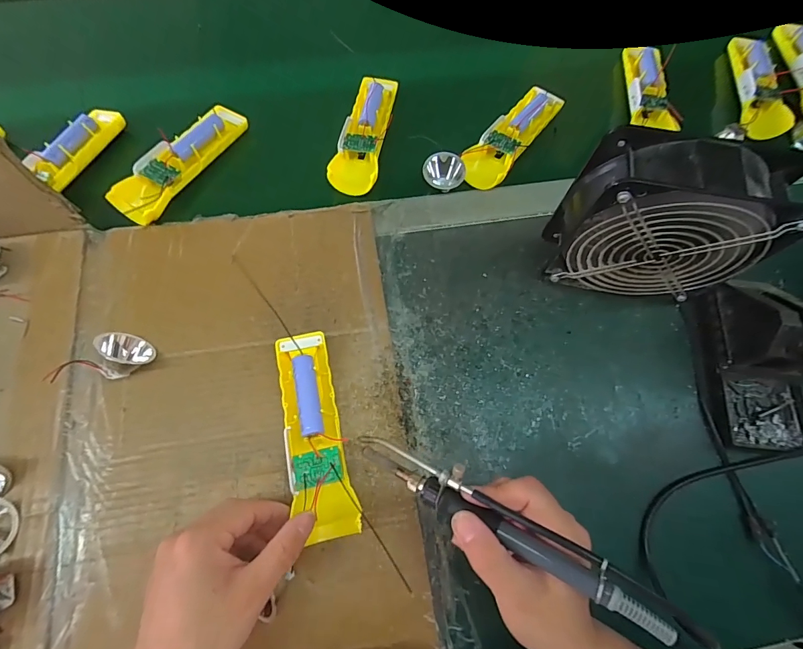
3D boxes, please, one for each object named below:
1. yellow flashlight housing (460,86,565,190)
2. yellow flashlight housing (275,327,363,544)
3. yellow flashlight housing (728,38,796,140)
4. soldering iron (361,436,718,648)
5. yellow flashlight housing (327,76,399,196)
[{"bbox_3d":[0.120,-0.205,0.437,0.047,0.027,0.140,36,72,11],"label":"yellow flashlight housing"},{"bbox_3d":[-0.069,0.083,0.321,0.043,0.023,0.159,-14,69,-5],"label":"yellow flashlight housing"},{"bbox_3d":[0.382,-0.258,0.437,0.037,0.026,0.141,6,69,0],"label":"yellow flashlight housing"},{"bbox_3d":[0.062,0.118,0.243,0.208,0.024,0.024,22,73,26],"label":"soldering iron"},{"bbox_3d":[-0.040,-0.208,0.437,0.048,0.022,0.147,10,69,2],"label":"yellow flashlight housing"}]

